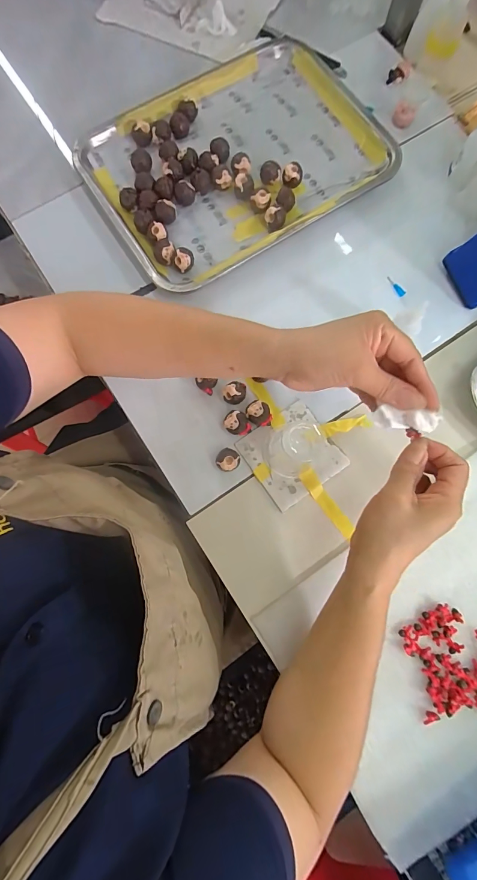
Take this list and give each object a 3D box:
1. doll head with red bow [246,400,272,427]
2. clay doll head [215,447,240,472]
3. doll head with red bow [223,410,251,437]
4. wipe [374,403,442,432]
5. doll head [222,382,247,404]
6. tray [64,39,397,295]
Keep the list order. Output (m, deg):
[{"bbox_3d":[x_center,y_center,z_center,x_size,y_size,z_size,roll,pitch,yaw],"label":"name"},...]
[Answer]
[{"bbox_3d":[0.023,-0.027,0.384,0.023,0.021,0.027,-44,82,-9],"label":"doll head with red bow"},{"bbox_3d":[-0.011,0.023,0.374,0.023,0.022,0.025,0,78,-1],"label":"clay doll head"},{"bbox_3d":[-0.001,-0.018,0.382,0.028,0.022,0.023,-2,78,-1],"label":"doll head with red bow"},{"bbox_3d":[0.132,-0.015,0.279,0.049,0.011,0.016,5,78,13],"label":"wipe"},{"bbox_3d":[-0.005,-0.050,0.387,0.025,0.024,0.021,9,78,1],"label":"doll head"},{"bbox_3d":[0.008,-0.358,0.444,0.375,0.027,0.258,-33,80,-8],"label":"tray"}]

